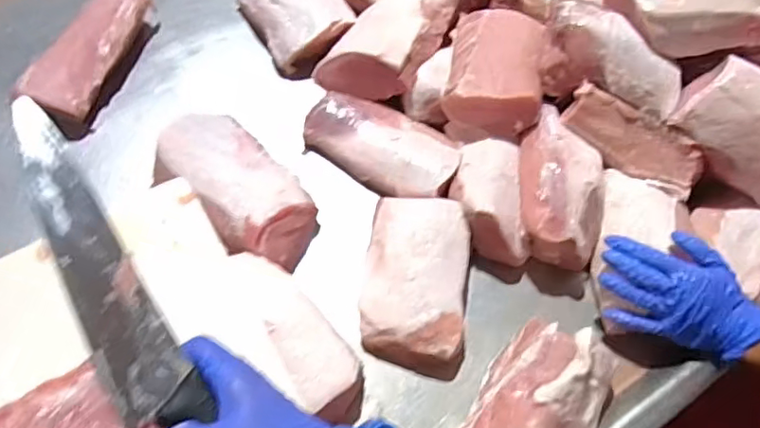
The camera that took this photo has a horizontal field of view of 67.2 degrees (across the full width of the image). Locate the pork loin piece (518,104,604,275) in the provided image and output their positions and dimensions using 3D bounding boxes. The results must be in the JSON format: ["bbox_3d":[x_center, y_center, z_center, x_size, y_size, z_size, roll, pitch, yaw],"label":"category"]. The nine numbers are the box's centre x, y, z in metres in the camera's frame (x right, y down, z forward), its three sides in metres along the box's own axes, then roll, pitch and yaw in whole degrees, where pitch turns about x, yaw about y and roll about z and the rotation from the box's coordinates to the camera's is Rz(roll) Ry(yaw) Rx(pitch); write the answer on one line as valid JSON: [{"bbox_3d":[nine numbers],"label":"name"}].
[{"bbox_3d":[0.210,-0.035,0.663,0.103,0.069,0.190,13,61,4],"label":"pork loin piece"}]

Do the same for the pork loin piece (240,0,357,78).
[{"bbox_3d":[-0.124,-0.294,0.803,0.116,0.064,0.185,-30,66,-18],"label":"pork loin piece"}]

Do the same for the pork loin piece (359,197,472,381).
[{"bbox_3d":[0.041,0.072,0.619,0.111,0.068,0.175,8,61,2],"label":"pork loin piece"}]

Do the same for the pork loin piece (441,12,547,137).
[{"bbox_3d":[0.142,-0.181,0.713,0.110,0.063,0.169,9,61,2],"label":"pork loin piece"}]

